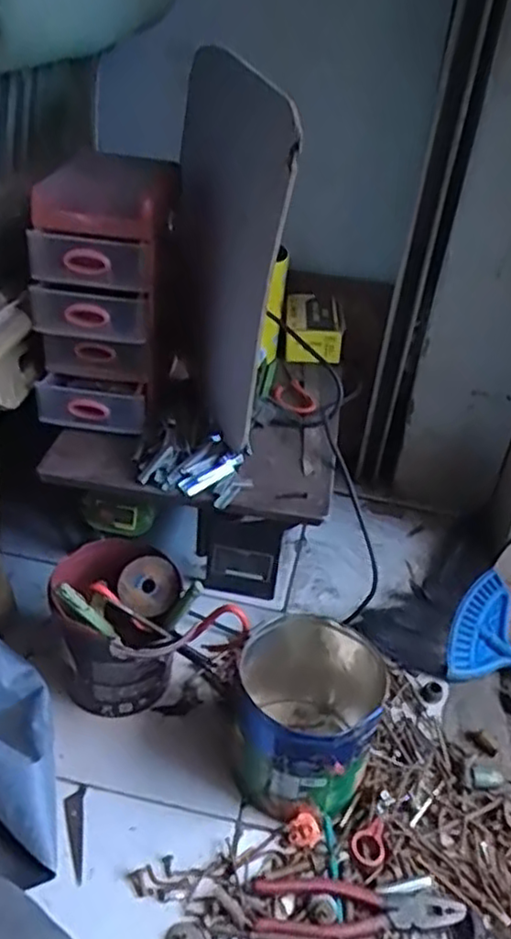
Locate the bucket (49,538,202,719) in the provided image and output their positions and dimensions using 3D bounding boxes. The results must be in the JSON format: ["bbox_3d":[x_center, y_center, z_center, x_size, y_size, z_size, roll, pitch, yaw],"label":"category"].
[{"bbox_3d":[-0.147,0.185,0.795,0.165,0.146,0.143,7,36,4],"label":"bucket"}]

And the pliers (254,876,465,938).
[{"bbox_3d":[0.097,0.409,0.638,0.191,0.010,0.052,3,36,-2],"label":"pliers"}]

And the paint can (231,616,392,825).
[{"bbox_3d":[0.052,0.257,0.724,0.137,0.155,0.147,3,36,-2],"label":"paint can"}]

